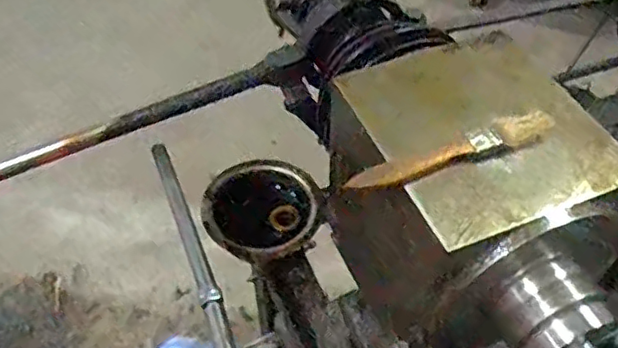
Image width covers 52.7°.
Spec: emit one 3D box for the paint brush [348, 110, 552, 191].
[{"bbox_3d":[0.098,-0.015,0.412,0.149,0.015,0.020,-17,53,-14],"label":"paint brush"}]

